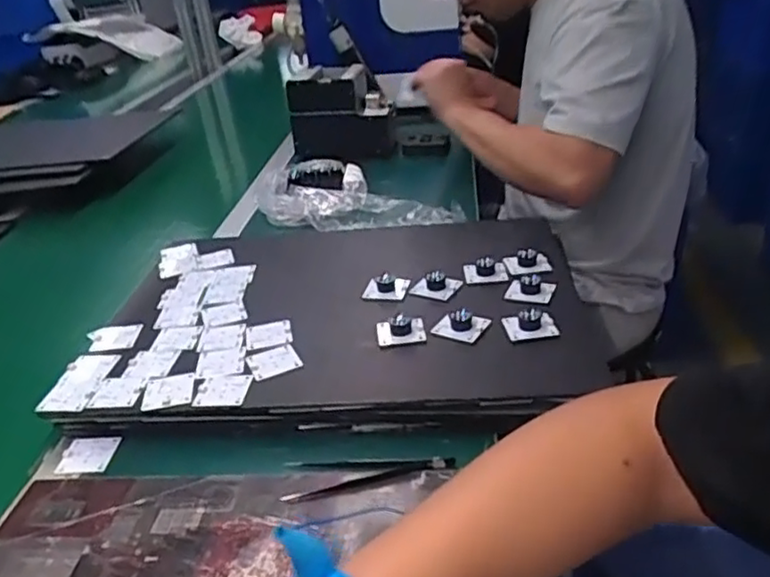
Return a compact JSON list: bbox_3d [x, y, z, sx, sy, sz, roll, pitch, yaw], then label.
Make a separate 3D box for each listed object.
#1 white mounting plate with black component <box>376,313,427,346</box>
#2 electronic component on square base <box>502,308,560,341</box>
[{"bbox_3d":[0.015,0.036,0.628,0.044,0.020,0.031,-7,29,-1],"label":"white mounting plate with black component"},{"bbox_3d":[0.135,0.028,0.619,0.044,0.017,0.035,-7,29,-2],"label":"electronic component on square base"}]

